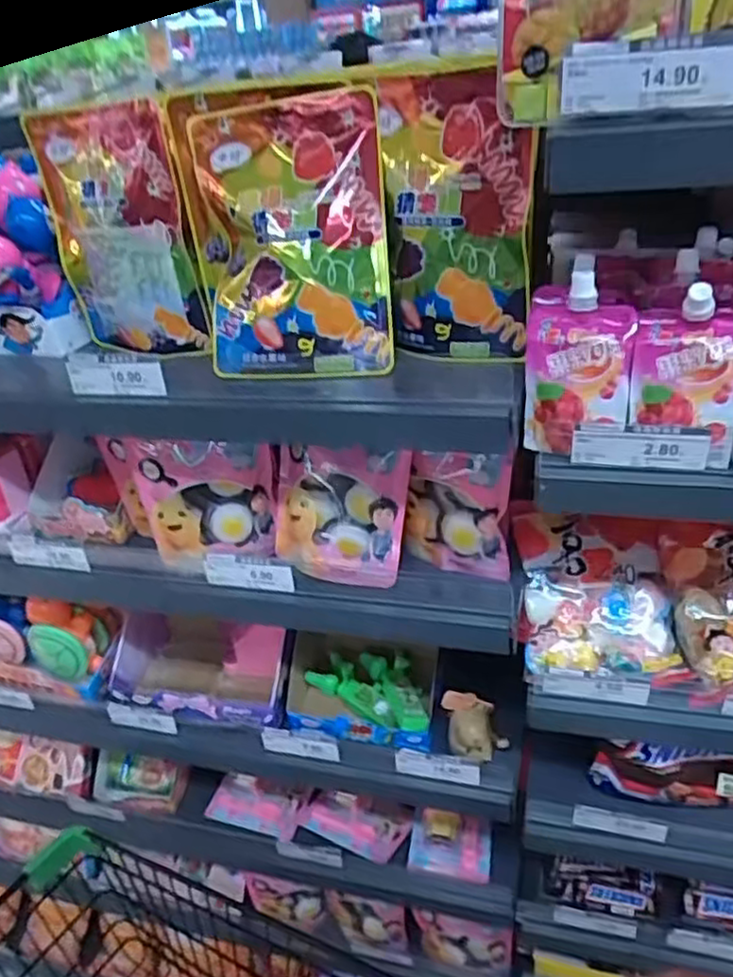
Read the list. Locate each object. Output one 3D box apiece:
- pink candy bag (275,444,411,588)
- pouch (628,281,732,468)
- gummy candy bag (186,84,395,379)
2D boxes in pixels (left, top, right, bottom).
[{"bbox_3d":[-0.033,0.025,0.751,0.145,0.140,0.028,8,9,20],"label":"pink candy bag"},{"bbox_3d":[0.241,-0.090,0.540,0.077,0.125,0.034,4,34,17],"label":"pouch"},{"bbox_3d":[-0.071,-0.222,0.651,0.181,0.235,0.053,1,12,11],"label":"gummy candy bag"}]

